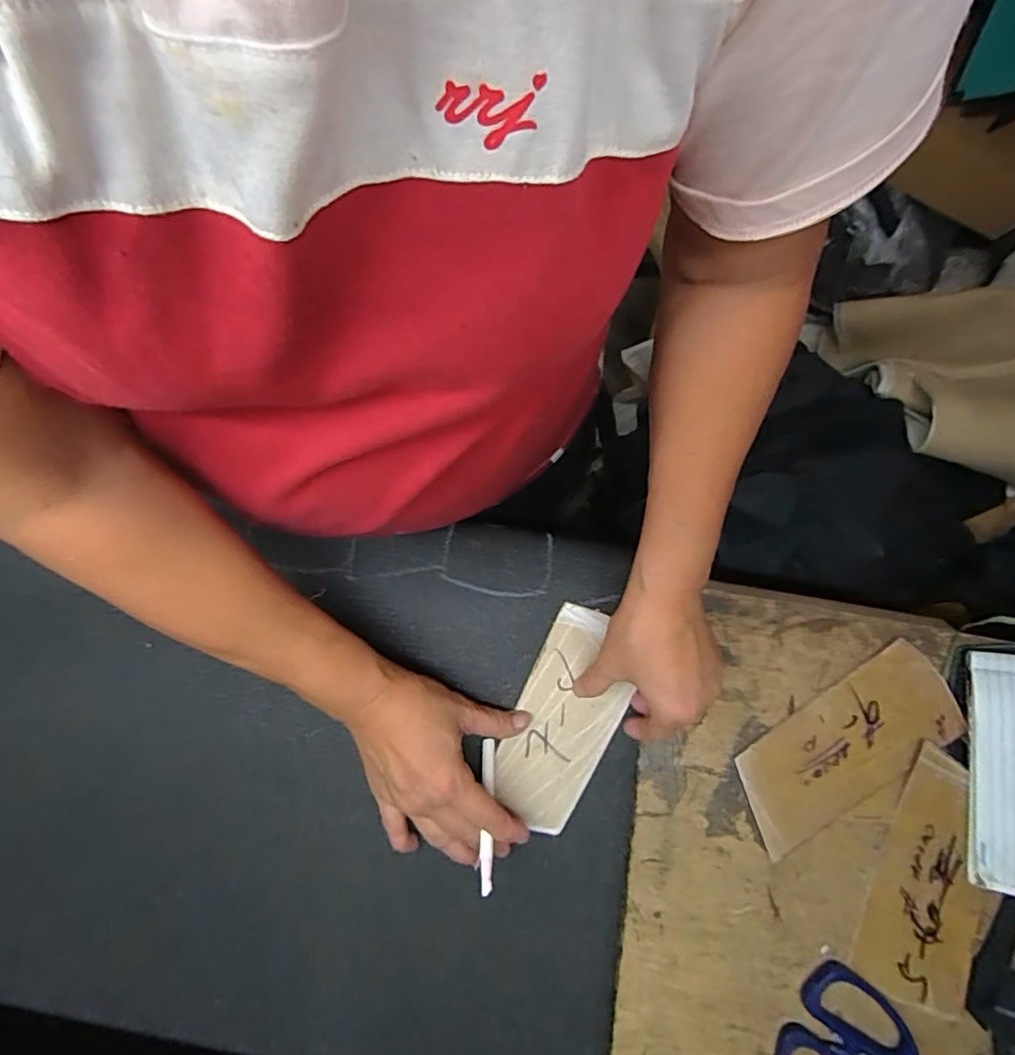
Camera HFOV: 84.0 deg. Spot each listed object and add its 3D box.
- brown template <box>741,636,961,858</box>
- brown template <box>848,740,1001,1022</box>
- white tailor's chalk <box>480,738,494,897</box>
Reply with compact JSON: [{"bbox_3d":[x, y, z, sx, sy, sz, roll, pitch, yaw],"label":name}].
[{"bbox_3d":[0.235,0.153,0.394,0.163,0.007,0.068,-33,77,-5],"label":"brown template"},{"bbox_3d":[0.288,0.236,0.377,0.072,0.007,0.155,21,85,7],"label":"brown template"},{"bbox_3d":[-0.013,0.188,0.371,0.008,0.005,0.091,-1,55,1],"label":"white tailor's chalk"}]

